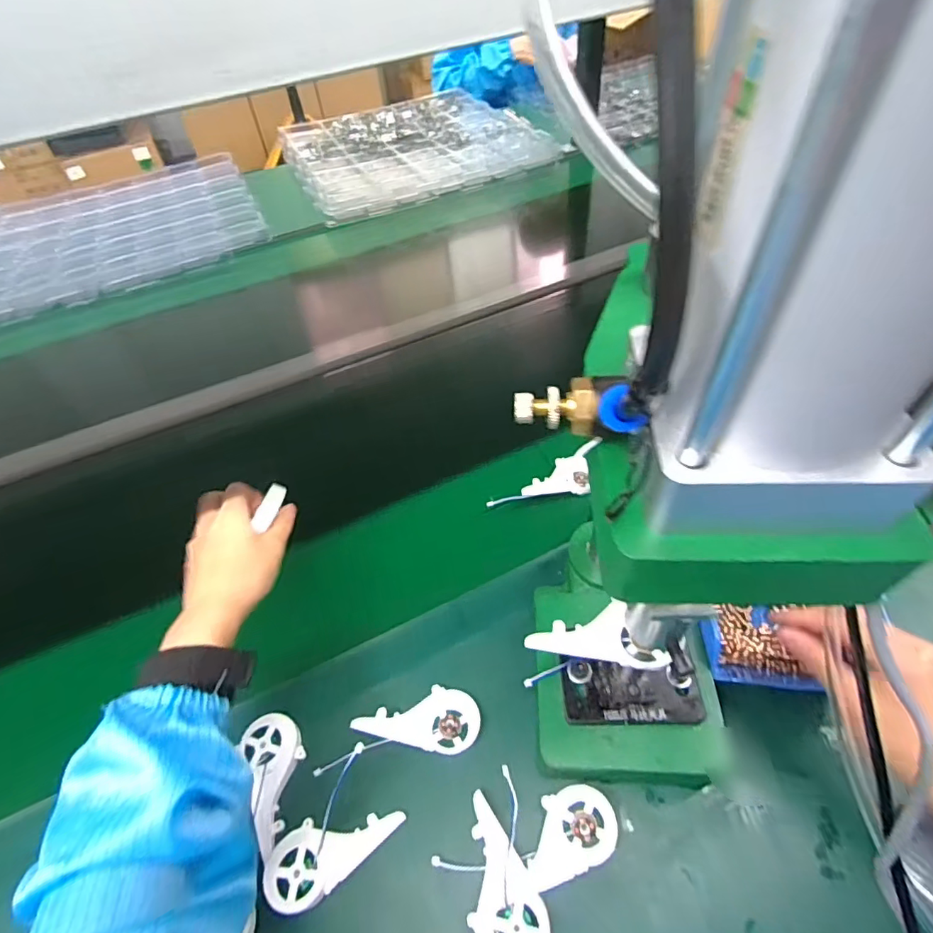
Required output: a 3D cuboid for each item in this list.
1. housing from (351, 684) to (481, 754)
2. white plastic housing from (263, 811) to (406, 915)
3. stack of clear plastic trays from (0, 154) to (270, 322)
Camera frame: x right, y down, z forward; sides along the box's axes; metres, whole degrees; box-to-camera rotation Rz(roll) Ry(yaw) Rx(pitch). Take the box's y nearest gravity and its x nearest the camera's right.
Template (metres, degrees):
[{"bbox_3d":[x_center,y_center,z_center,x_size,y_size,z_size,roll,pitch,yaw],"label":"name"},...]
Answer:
[{"bbox_3d":[-0.037,0.197,0.399,0.094,0.011,0.045,0,48,-13],"label":"housing"},{"bbox_3d":[-0.094,0.266,0.365,0.094,0.012,0.044,-29,53,-19],"label":"white plastic housing"},{"bbox_3d":[-0.735,-0.482,1.049,0.581,0.041,0.508,-23,52,-15],"label":"stack of clear plastic trays"}]

